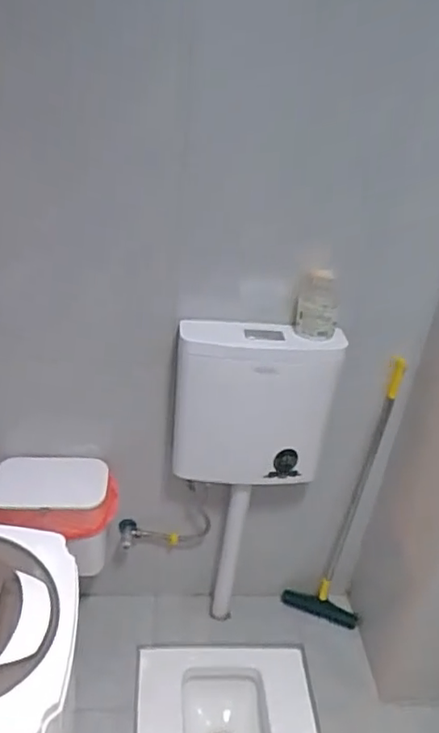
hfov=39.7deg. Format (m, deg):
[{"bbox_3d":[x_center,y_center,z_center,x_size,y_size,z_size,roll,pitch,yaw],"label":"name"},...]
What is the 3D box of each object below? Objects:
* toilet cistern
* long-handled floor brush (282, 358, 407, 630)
[{"bbox_3d":[0.074,0.097,1.363,0.351,0.349,0.106,1,32,-4],"label":"toilet cistern"},{"bbox_3d":[0.312,0.342,1.567,0.210,0.743,0.211,10,33,10],"label":"long-handled floor brush"}]

